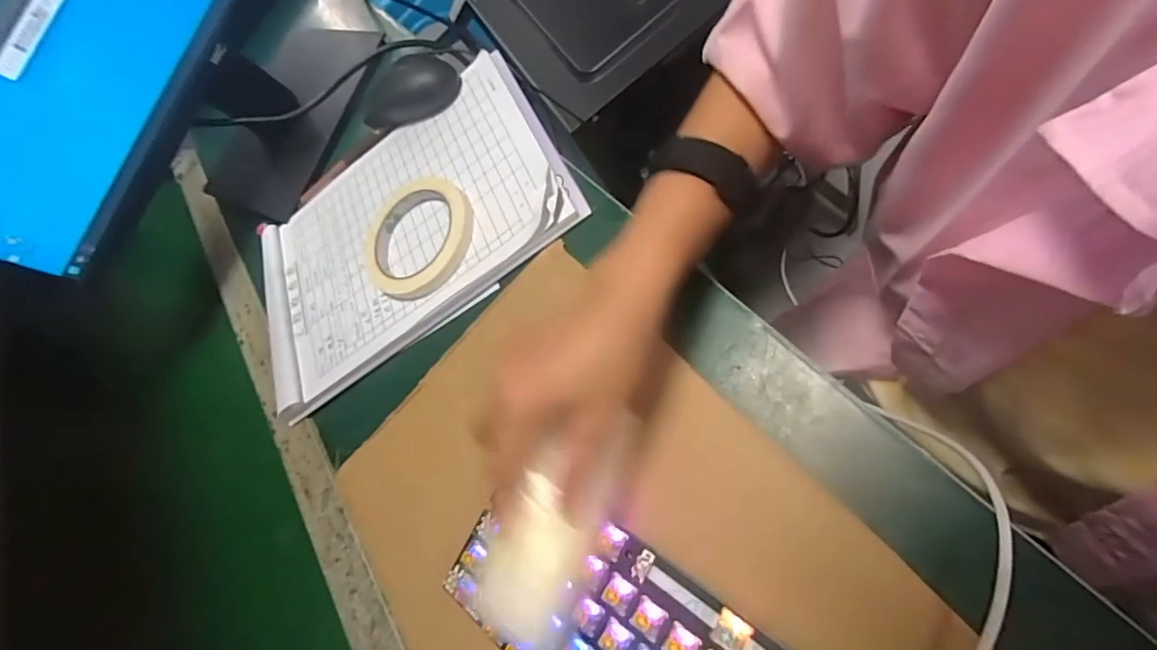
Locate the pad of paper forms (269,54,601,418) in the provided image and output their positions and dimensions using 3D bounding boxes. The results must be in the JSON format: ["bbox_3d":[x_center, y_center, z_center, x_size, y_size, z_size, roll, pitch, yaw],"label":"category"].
[{"bbox_3d":[-0.159,-0.086,0.447,0.302,0.020,0.218,-32,61,13],"label":"pad of paper forms"}]

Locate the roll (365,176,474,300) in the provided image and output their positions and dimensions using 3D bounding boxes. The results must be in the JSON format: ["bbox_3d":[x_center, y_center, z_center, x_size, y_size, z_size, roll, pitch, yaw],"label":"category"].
[{"bbox_3d":[-0.133,-0.074,0.425,0.104,0.015,0.104,-8,68,21],"label":"roll"}]

